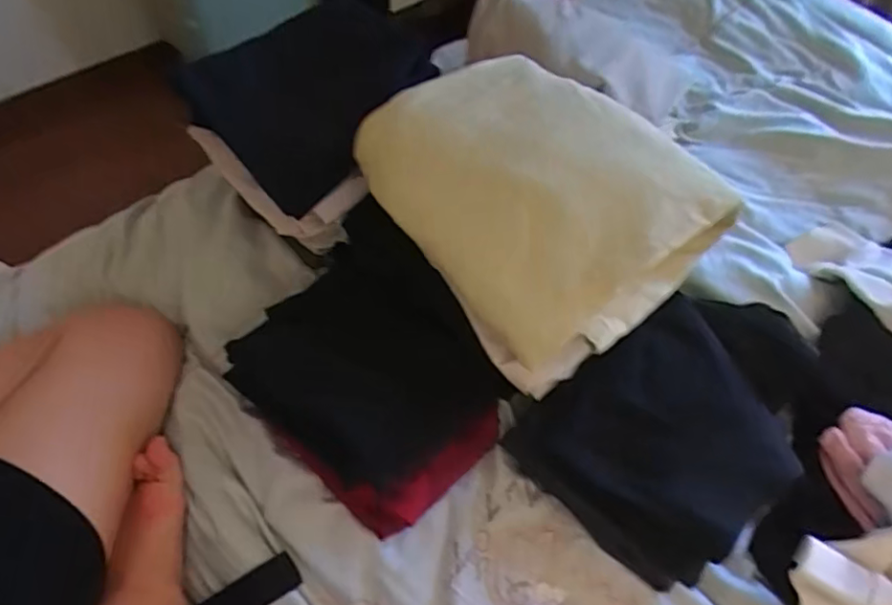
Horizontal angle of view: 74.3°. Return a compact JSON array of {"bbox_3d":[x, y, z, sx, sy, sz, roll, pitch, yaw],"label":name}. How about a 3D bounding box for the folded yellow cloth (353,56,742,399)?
[{"bbox_3d":[0.084,-0.099,0.563,0.225,0.146,0.284,-31,64,-22],"label":"folded yellow cloth"}]

